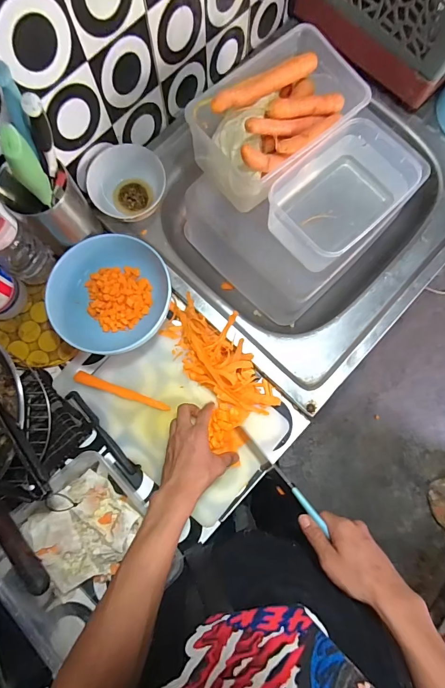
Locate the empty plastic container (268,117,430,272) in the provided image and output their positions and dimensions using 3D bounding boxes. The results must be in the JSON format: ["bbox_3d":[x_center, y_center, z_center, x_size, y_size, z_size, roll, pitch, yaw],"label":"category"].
[{"bbox_3d":[0.168,-0.215,0.524,0.184,0.090,0.127,-41,84,-7],"label":"empty plastic container"}]

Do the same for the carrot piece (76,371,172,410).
[{"bbox_3d":[-0.154,0.074,0.542,0.151,0.009,0.016,19,81,2],"label":"carrot piece"}]

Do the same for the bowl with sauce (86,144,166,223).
[{"bbox_3d":[-0.146,-0.245,0.554,0.112,0.051,0.113,0,81,-1],"label":"bowl with sauce"}]

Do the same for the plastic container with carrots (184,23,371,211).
[{"bbox_3d":[0.076,-0.323,0.510,0.150,0.131,0.217,44,83,6],"label":"plastic container with carrots"}]

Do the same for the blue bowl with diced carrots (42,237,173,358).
[{"bbox_3d":[-0.160,-0.070,0.522,0.164,0.067,0.165,0,81,-1],"label":"blue bowl with diced carrots"}]

